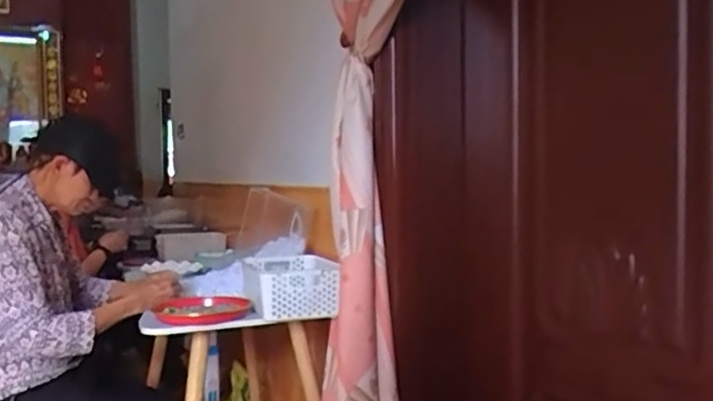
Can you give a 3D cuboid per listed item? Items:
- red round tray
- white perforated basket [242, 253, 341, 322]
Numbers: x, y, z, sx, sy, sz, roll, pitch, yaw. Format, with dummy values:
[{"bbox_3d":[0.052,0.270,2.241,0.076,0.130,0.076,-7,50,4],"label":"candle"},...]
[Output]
[{"bbox_3d":[-0.362,0.253,1.423,0.204,0.033,0.195,-3,5,0],"label":"red round tray"},{"bbox_3d":[-0.166,0.194,1.470,0.192,0.087,0.325,-4,5,-15],"label":"white perforated basket"}]

